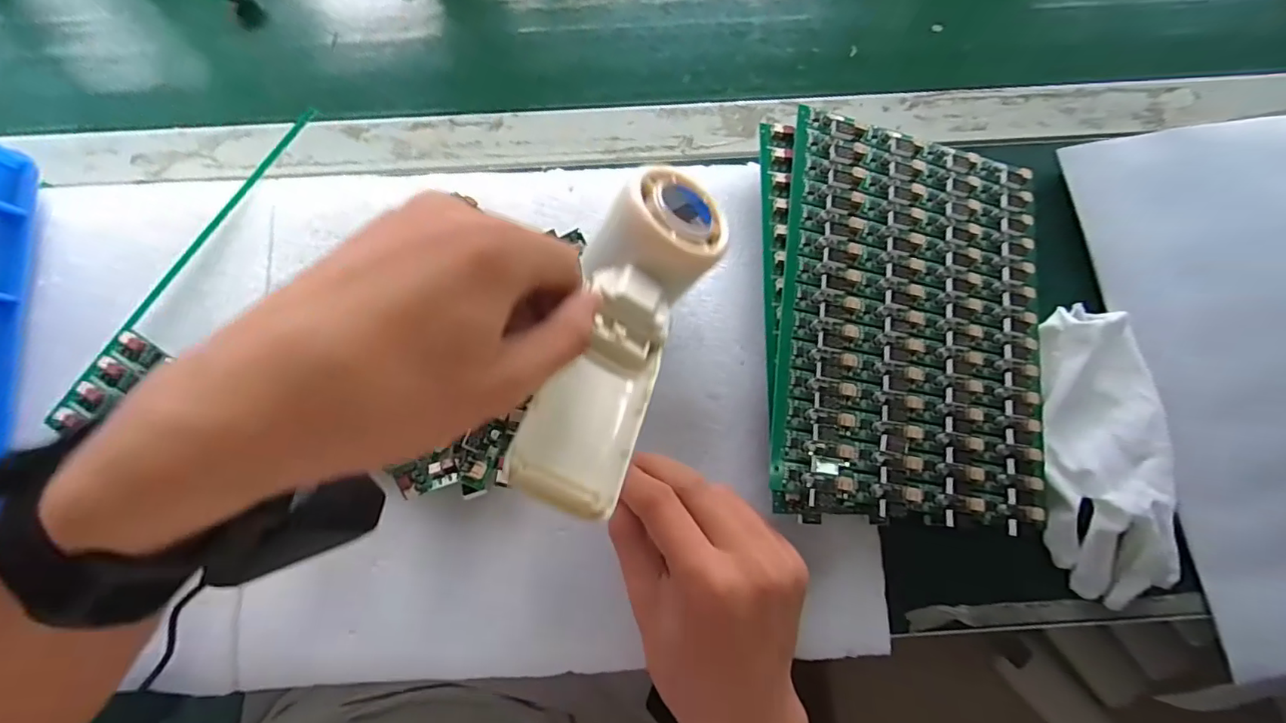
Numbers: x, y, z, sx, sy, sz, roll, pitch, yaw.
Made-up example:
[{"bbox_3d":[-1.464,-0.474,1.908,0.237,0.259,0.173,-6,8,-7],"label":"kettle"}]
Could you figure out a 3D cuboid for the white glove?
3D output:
[{"bbox_3d":[0.260,0.050,0.309,0.061,0.033,0.159,6,78,0],"label":"white glove"}]

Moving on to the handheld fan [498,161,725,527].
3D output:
[{"bbox_3d":[-0.007,-0.019,0.230,0.051,0.031,0.162,20,65,3],"label":"handheld fan"}]

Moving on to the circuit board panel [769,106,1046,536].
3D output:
[{"bbox_3d":[0.154,-0.024,0.305,0.157,0.014,0.220,11,76,-11],"label":"circuit board panel"}]

